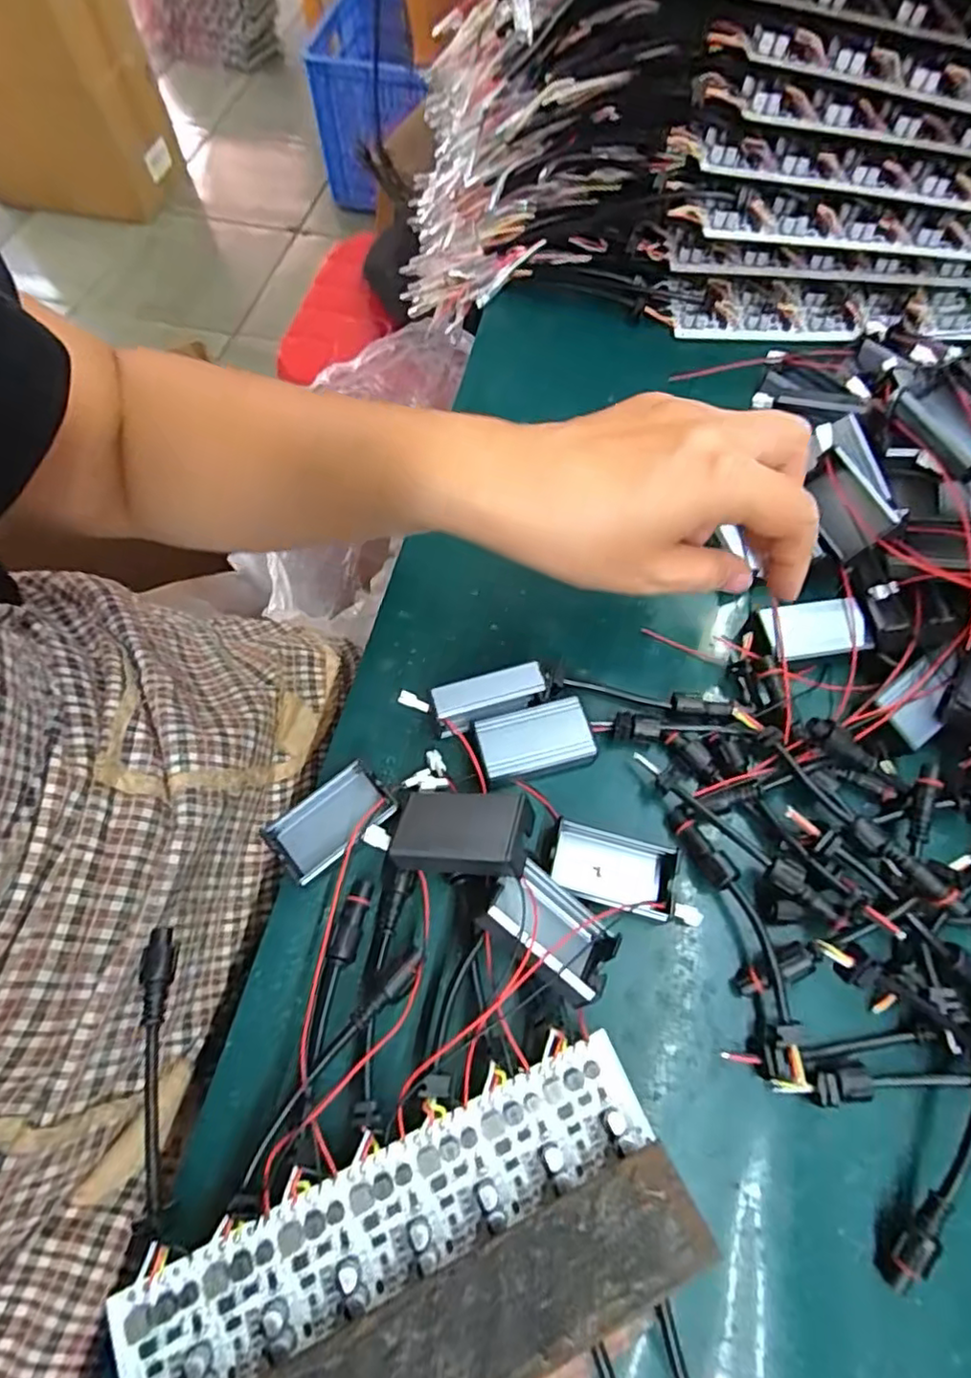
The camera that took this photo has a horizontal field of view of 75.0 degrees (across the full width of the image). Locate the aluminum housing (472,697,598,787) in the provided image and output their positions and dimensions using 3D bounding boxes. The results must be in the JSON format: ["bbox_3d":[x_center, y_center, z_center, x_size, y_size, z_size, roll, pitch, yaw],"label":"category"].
[{"bbox_3d":[0.022,0.025,0.282,0.049,0.012,0.031,-14,61,-5],"label":"aluminum housing"}]

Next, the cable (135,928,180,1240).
[{"bbox_3d":[-0.116,0.132,0.222,0.010,0.011,0.091,-9,61,-3],"label":"cable"}]

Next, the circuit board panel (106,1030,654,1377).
[{"bbox_3d":[-0.029,0.171,0.204,0.171,0.009,0.039,-23,63,-10],"label":"circuit board panel"}]

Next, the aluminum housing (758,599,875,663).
[{"bbox_3d":[0.158,-0.029,0.304,0.050,0.007,0.029,-9,61,-3],"label":"aluminum housing"}]

